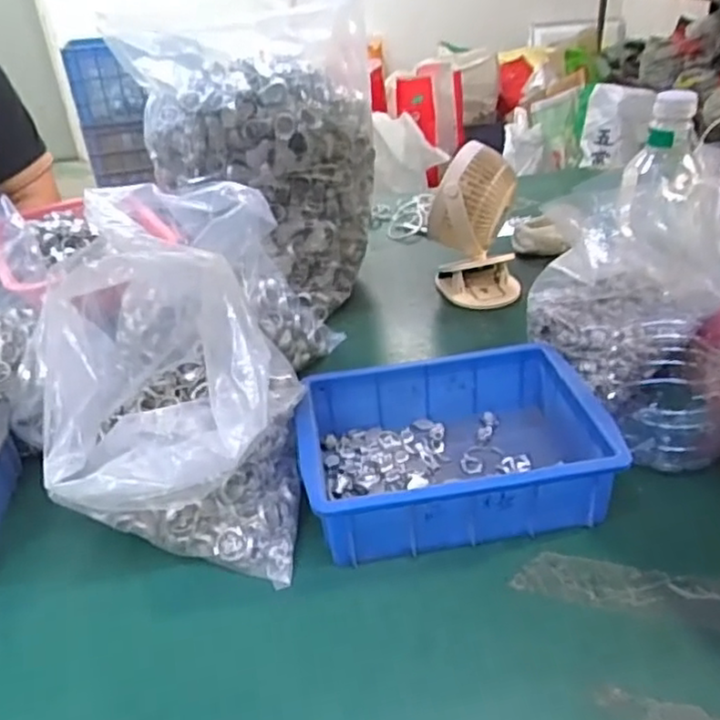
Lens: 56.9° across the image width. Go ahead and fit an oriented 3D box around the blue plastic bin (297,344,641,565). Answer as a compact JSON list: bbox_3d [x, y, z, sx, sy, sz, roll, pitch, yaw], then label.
[{"bbox_3d":[0.074,0.070,0.576,0.244,0.071,0.183,-7,32,-4],"label":"blue plastic bin"}]

